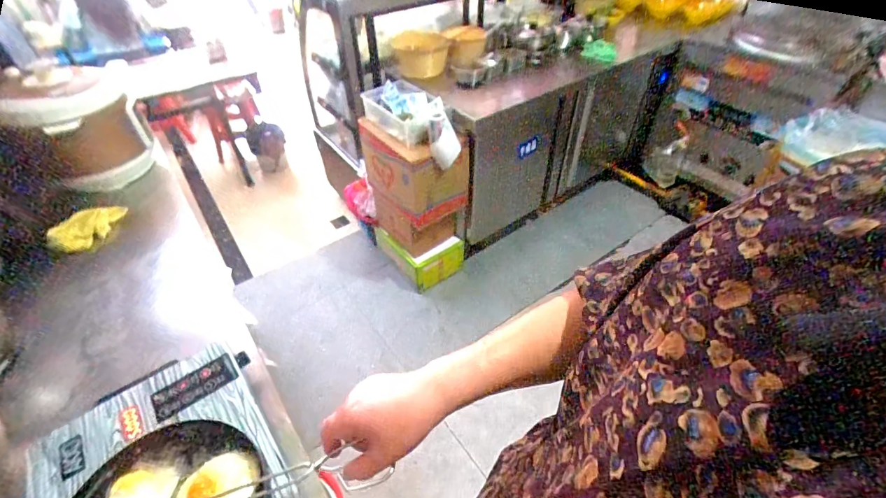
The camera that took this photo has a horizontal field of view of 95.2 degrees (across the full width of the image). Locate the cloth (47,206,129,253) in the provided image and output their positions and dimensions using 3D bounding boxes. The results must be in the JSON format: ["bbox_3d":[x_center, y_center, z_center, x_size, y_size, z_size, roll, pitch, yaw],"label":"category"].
[{"bbox_3d":[-0.838,-0.056,0.962,0.074,0.032,0.178,45,36,-16],"label":"cloth"}]

